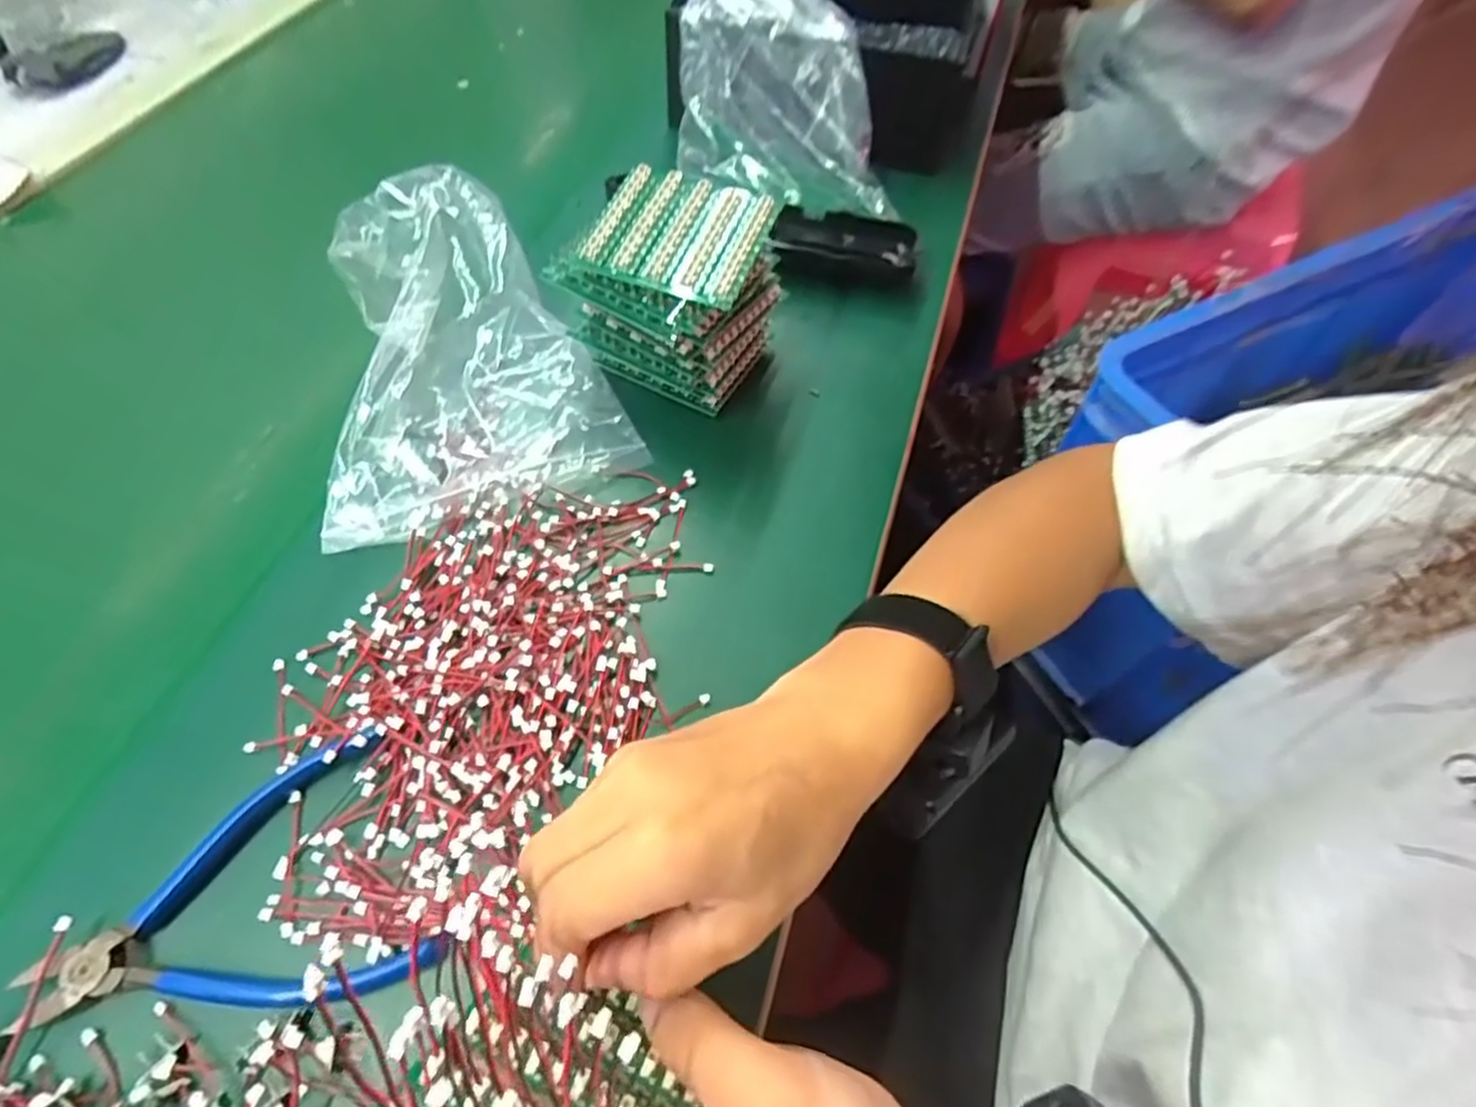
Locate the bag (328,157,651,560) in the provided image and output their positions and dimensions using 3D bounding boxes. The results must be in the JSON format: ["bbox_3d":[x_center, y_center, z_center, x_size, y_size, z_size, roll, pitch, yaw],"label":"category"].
[{"bbox_3d":[-0.173,-0.125,0.412,0.170,0.063,0.211,-22,61,-15],"label":"bag"}]

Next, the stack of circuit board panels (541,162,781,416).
[{"bbox_3d":[-0.039,-0.148,0.409,0.101,0.101,0.084,24,60,13],"label":"stack of circuit board panels"}]

